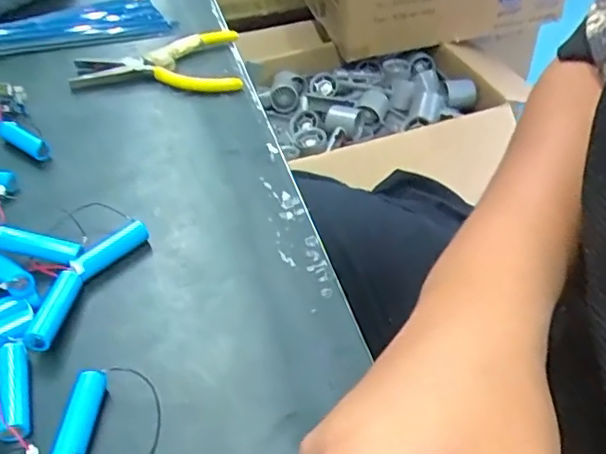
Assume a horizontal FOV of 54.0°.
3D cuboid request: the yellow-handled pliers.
[{"bbox_3d":[-0.132,-0.146,0.532,0.146,0.015,0.092,-5,44,-5],"label":"yellow-handled pliers"}]

